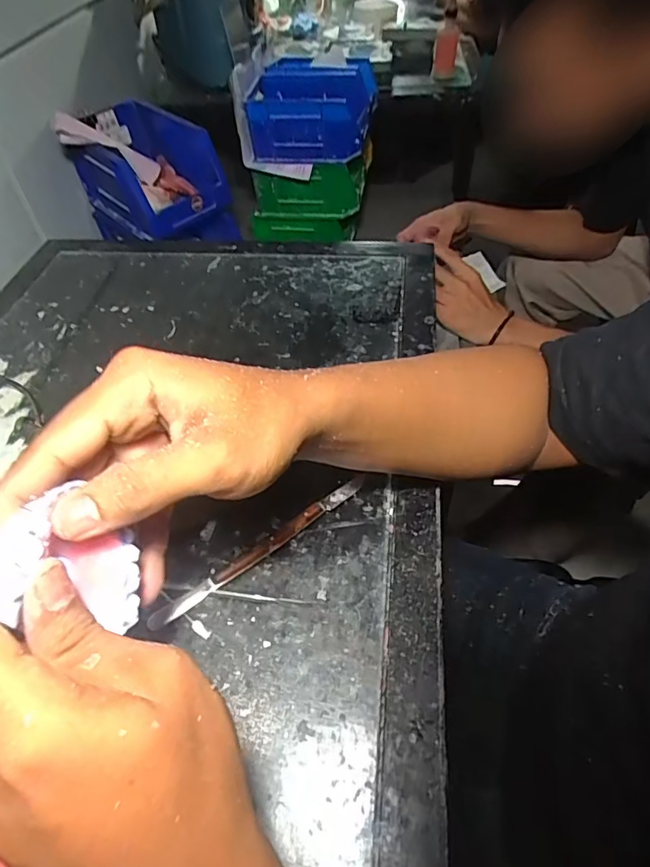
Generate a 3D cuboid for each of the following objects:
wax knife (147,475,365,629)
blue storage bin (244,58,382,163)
[{"bbox_3d":[-0.040,0.077,0.350,0.172,0.012,0.012,-32,55,-22],"label":"wax knife"},{"bbox_3d":[-0.014,-0.484,0.754,0.162,0.089,0.179,6,50,8],"label":"blue storage bin"}]

